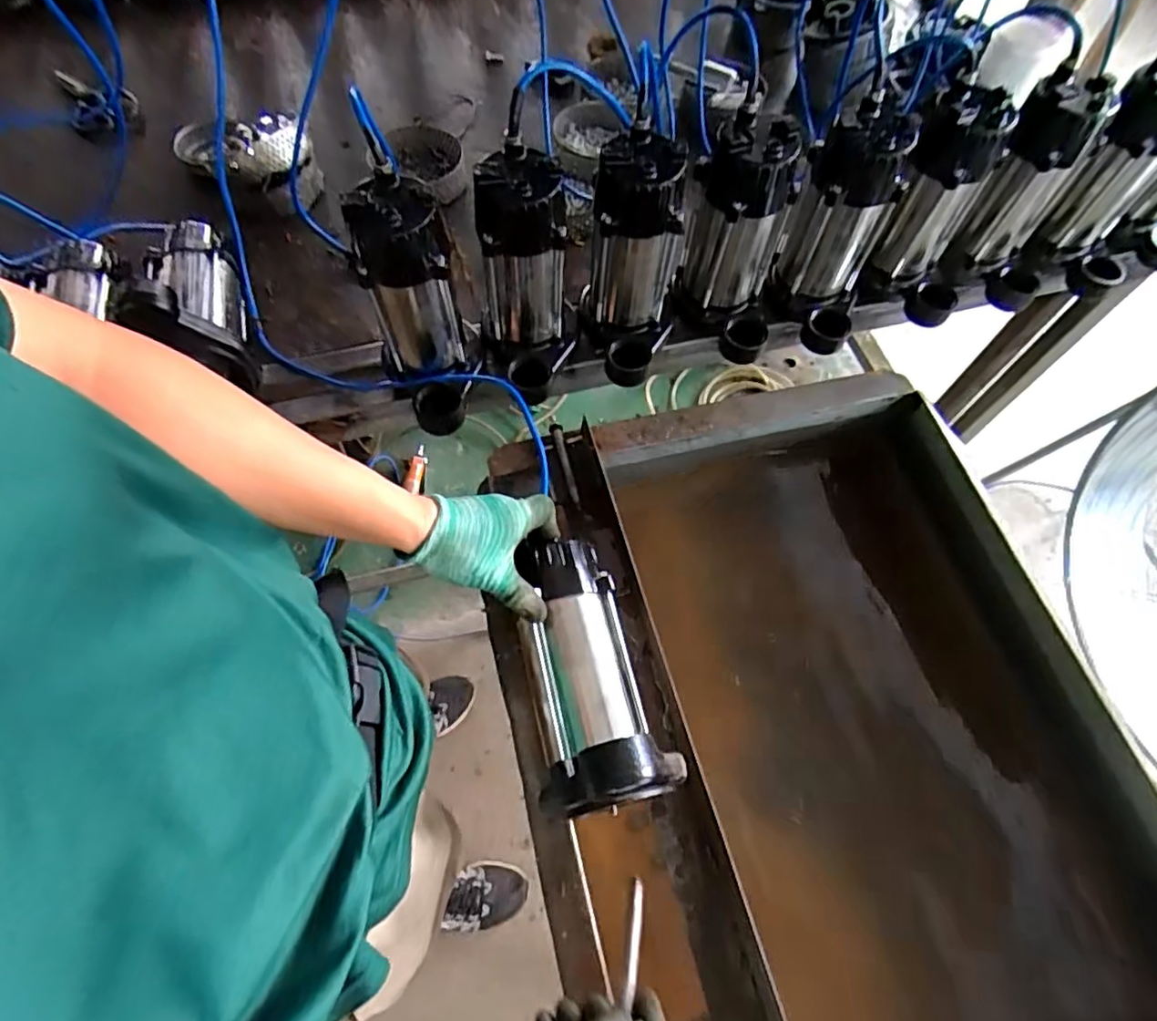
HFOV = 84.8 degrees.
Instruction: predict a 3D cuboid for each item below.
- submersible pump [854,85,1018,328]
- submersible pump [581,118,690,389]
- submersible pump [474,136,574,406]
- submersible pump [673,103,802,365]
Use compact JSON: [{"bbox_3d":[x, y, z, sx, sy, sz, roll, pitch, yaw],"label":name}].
[{"bbox_3d":[0.444,-0.362,0.775,0.133,0.227,0.107,27,66,11],"label":"submersible pump"},{"bbox_3d":[0.067,-0.272,0.720,0.094,0.227,0.132,-13,65,-8],"label":"submersible pump"},{"bbox_3d":[-0.054,-0.253,0.706,0.109,0.224,0.137,-23,66,-12],"label":"submersible pump"},{"bbox_3d":[0.178,-0.306,0.741,0.111,0.237,0.124,10,64,3],"label":"submersible pump"}]

